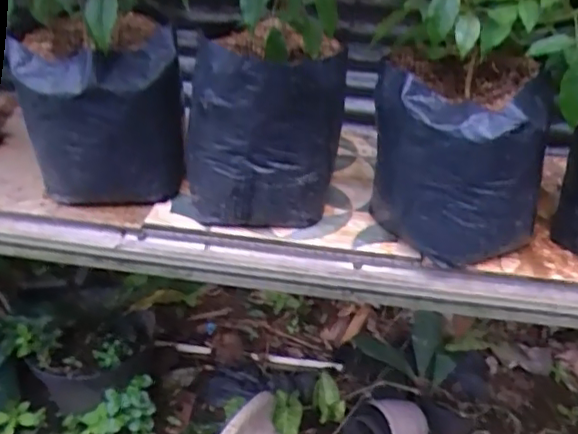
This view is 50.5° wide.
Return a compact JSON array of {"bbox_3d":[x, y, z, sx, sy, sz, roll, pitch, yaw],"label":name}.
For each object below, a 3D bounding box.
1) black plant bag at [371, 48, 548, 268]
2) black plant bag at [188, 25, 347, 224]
[{"bbox_3d":[0.223,-0.080,0.838,0.218,0.205,0.198,8,34,2],"label":"black plant bag"},{"bbox_3d":[-0.034,-0.138,0.875,0.199,0.222,0.199,6,34,-2],"label":"black plant bag"}]

